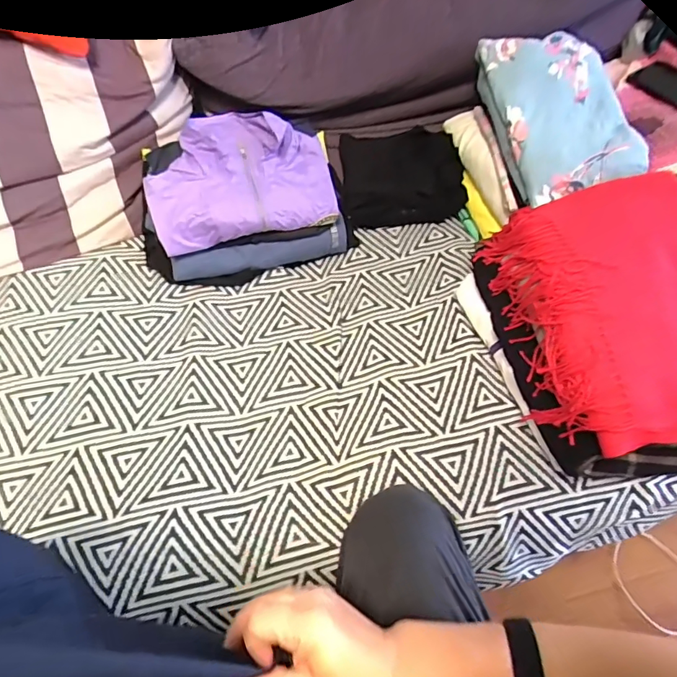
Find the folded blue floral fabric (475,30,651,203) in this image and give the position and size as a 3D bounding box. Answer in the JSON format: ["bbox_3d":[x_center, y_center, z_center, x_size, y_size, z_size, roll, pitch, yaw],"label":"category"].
[{"bbox_3d":[0.320,-0.347,0.708,0.172,0.046,0.303,-13,69,2],"label":"folded blue floral fabric"}]

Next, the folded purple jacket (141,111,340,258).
[{"bbox_3d":[-0.164,-0.271,0.783,0.293,0.053,0.219,-12,82,-11],"label":"folded purple jacket"}]

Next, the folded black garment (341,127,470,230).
[{"bbox_3d":[0.112,-0.309,0.905,0.216,0.100,0.176,-6,55,-5],"label":"folded black garment"}]

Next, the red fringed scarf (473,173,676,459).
[{"bbox_3d":[0.328,-0.038,0.566,0.231,0.145,0.317,2,55,1],"label":"red fringed scarf"}]

